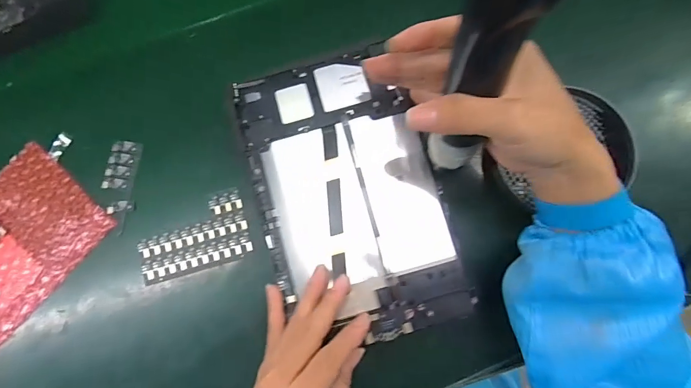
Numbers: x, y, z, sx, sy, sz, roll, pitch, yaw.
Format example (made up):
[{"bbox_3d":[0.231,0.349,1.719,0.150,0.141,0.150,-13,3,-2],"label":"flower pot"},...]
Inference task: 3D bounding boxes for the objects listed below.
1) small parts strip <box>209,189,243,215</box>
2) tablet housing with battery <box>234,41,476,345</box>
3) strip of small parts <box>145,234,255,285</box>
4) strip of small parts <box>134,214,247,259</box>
[{"bbox_3d":[-0.109,0.008,0.334,0.028,0.004,0.017,-15,79,0],"label":"small parts strip"},{"bbox_3d":[0.003,-0.001,0.310,0.148,0.015,0.234,-16,82,4],"label":"tablet housing with battery"},{"bbox_3d":[-0.132,0.058,0.326,0.097,0.005,0.020,-16,79,0],"label":"strip of small parts"},{"bbox_3d":[-0.136,0.037,0.330,0.095,0.008,0.018,-16,79,0],"label":"strip of small parts"}]

